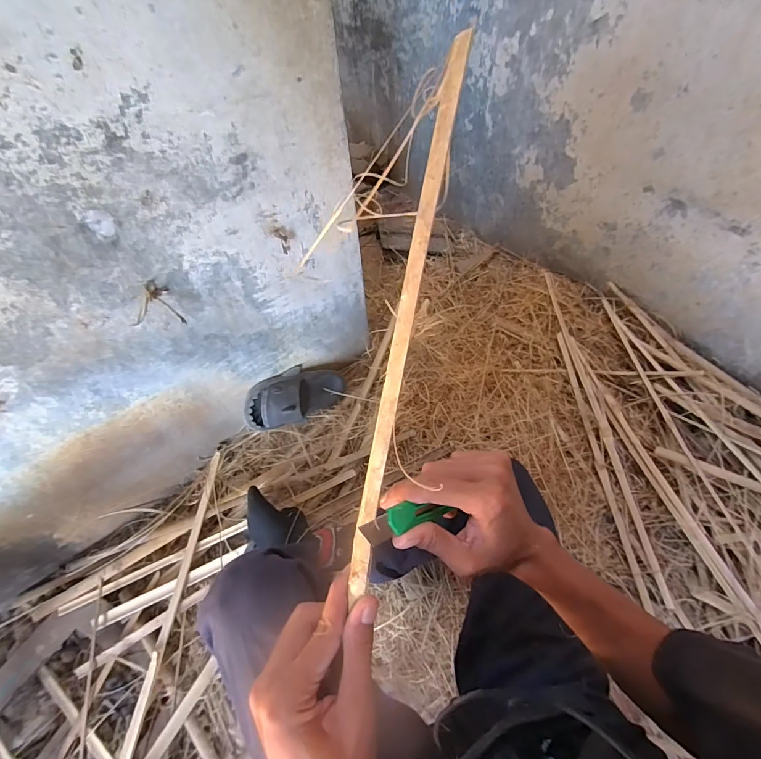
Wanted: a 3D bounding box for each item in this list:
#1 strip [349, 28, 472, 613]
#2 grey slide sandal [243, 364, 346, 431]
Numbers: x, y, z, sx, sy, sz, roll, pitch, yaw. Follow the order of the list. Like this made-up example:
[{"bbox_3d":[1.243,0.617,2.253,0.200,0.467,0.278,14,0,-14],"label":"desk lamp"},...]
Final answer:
[{"bbox_3d":[0.020,-0.050,0.287,0.017,0.010,0.410,11,89,9],"label":"strip"},{"bbox_3d":[-0.230,0.052,1.049,0.275,0.119,0.119,-18,54,-38],"label":"grey slide sandal"}]

